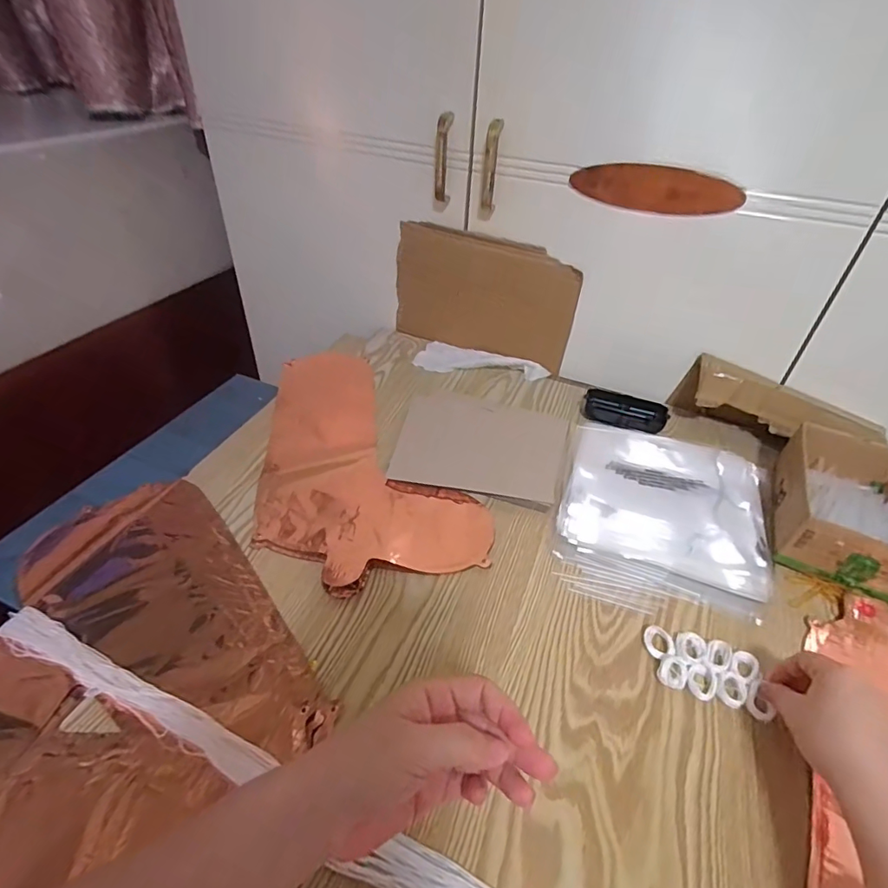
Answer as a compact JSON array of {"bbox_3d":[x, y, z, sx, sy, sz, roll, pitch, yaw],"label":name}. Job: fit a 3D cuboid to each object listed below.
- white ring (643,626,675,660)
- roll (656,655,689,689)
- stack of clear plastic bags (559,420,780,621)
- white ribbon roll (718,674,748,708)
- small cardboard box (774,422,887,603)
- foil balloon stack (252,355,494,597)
[{"bbox_3d":[0.188,0.174,0.437,0.022,0.008,0.027,-6,41,-11],"label":"white ring"},{"bbox_3d":[0.193,0.190,0.418,0.022,0.010,0.029,32,48,29],"label":"roll"},{"bbox_3d":[0.249,0.067,0.559,0.216,0.017,0.229,15,42,13],"label":"stack of clear plastic bags"},{"bbox_3d":[0.238,0.202,0.408,0.025,0.006,0.022,-25,48,-29],"label":"white ribbon roll"},{"bbox_3d":[0.437,0.066,0.534,0.122,0.069,0.188,21,43,19],"label":"small cardboard box"},{"bbox_3d":[-0.129,0.009,0.598,0.212,0.015,0.407,-19,45,-24],"label":"foil balloon stack"}]

